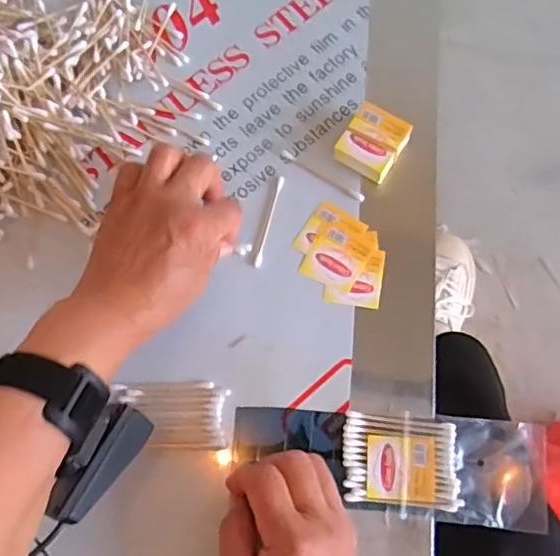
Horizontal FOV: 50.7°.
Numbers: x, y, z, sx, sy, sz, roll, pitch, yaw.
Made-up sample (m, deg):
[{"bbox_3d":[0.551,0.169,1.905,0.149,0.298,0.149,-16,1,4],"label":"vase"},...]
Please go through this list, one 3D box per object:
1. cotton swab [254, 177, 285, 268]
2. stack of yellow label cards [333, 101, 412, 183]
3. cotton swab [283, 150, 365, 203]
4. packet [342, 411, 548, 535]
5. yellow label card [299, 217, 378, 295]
[{"bbox_3d":[-0.008,-0.042,0.436,0.005,0.004,0.072,14,76,5],"label":"cotton swab"},{"bbox_3d":[0.068,-0.099,0.438,0.042,0.025,0.048,31,78,9],"label":"stack of yellow label cards"},{"bbox_3d":[0.033,-0.077,0.443,0.070,0.004,0.006,33,78,9],"label":"cotton swab"},{"bbox_3d":[0.108,0.124,0.387,0.129,0.011,0.066,5,76,2],"label":"packet"},{"bbox_3d":[0.043,-0.017,0.429,0.043,0.004,0.046,24,77,7],"label":"yellow label card"}]

